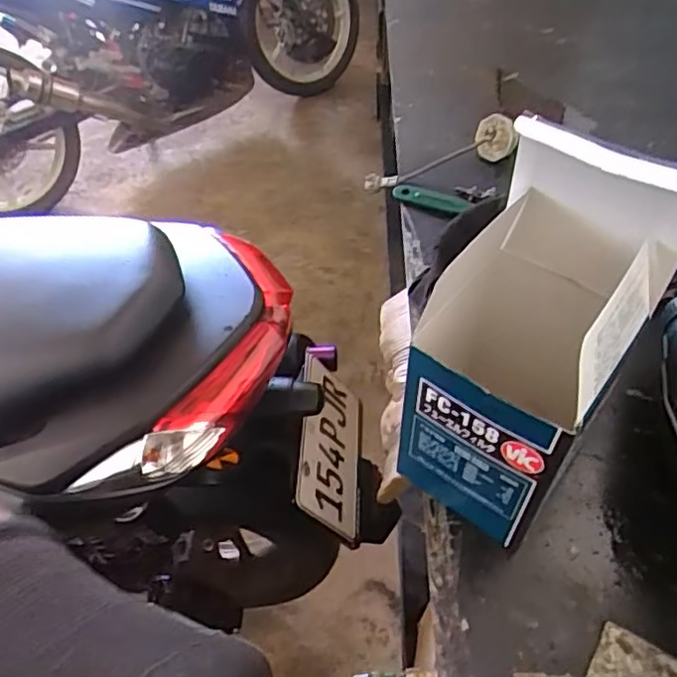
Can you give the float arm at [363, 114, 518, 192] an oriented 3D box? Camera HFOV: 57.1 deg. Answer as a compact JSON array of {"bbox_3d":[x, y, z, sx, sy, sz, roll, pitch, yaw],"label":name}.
[{"bbox_3d":[0.130,-0.235,0.801,0.211,0.044,0.045,-22,51,-16],"label":"float arm"}]

